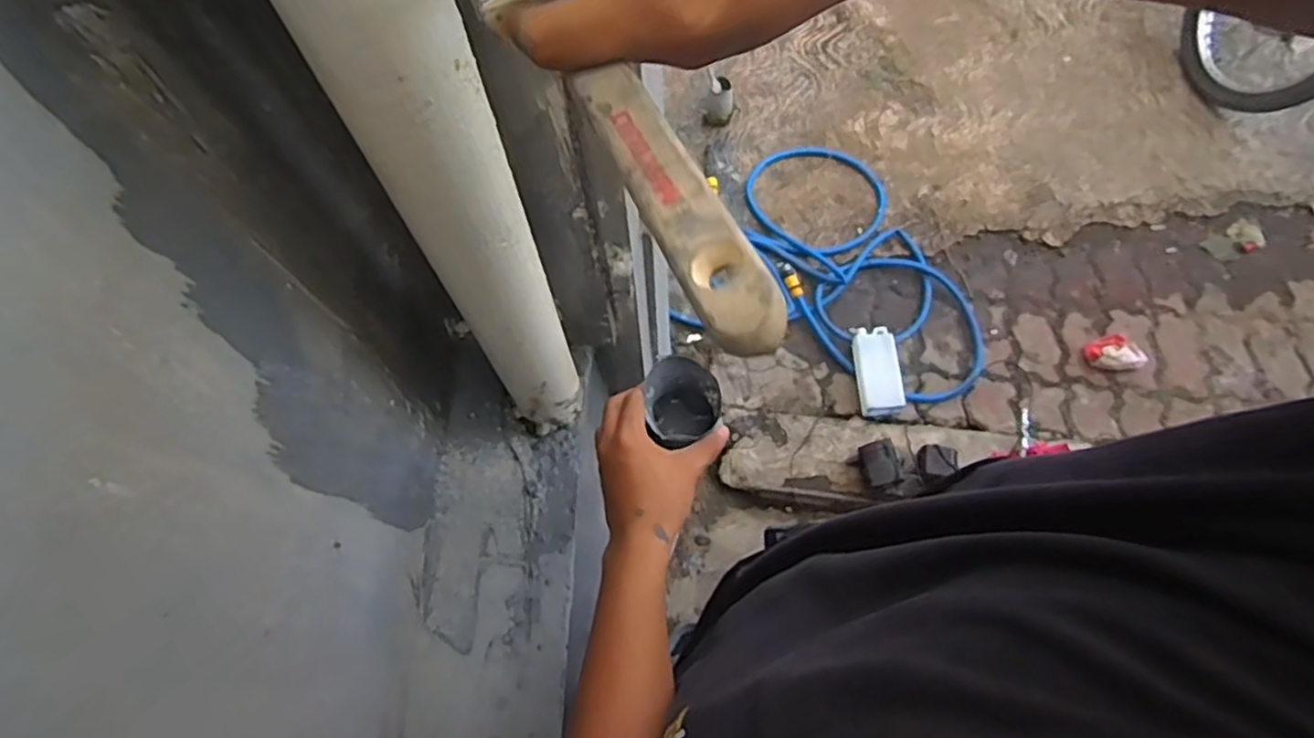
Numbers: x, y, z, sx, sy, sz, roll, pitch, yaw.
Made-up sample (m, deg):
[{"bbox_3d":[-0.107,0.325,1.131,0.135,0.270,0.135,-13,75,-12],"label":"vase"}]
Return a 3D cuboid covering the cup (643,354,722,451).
[{"bbox_3d":[0.024,0.038,0.637,0.064,0.076,0.075,-10,68,-2],"label":"cup"}]

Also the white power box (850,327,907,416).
[{"bbox_3d":[0.532,0.002,1.674,0.103,0.040,0.226,-1,68,1],"label":"white power box"}]

